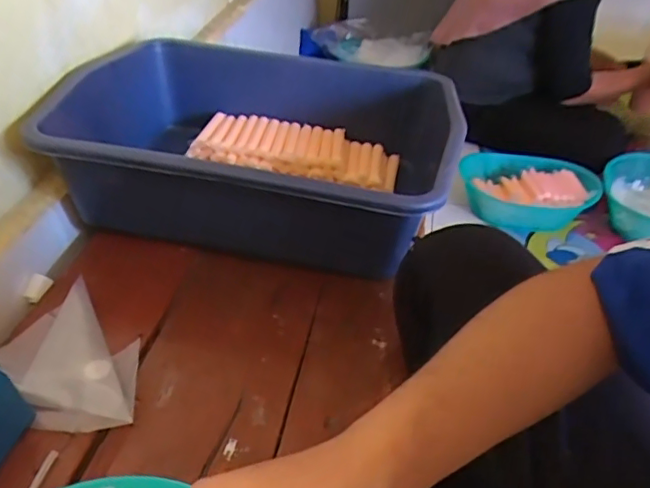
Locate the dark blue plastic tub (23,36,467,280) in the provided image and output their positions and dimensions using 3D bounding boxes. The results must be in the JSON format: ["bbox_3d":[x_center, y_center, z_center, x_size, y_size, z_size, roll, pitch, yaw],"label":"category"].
[{"bbox_3d":[-0.088,-0.156,0.816,0.512,0.146,0.449,10,38,8],"label":"dark blue plastic tub"}]

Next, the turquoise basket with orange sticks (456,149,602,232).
[{"bbox_3d":[0.470,-0.126,1.353,0.310,0.097,0.222,1,38,-3],"label":"turquoise basket with orange sticks"}]

